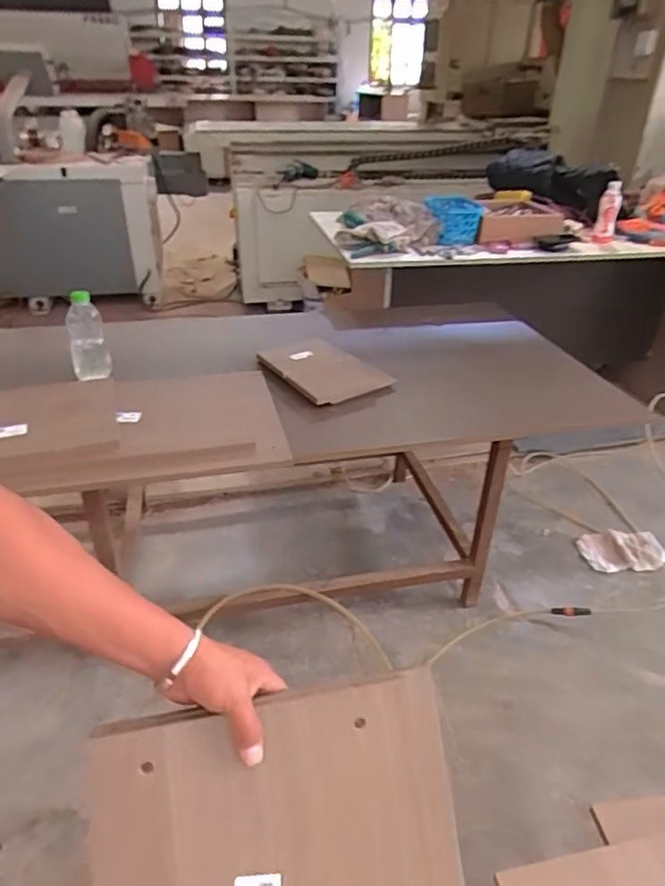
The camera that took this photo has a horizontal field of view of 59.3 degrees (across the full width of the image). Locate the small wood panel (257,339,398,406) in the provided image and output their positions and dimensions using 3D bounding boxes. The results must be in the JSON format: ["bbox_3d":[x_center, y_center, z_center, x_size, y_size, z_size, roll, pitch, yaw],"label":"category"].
[{"bbox_3d":[-0.015,-0.190,1.512,0.234,0.031,0.294,-23,46,-33],"label":"small wood panel"}]

